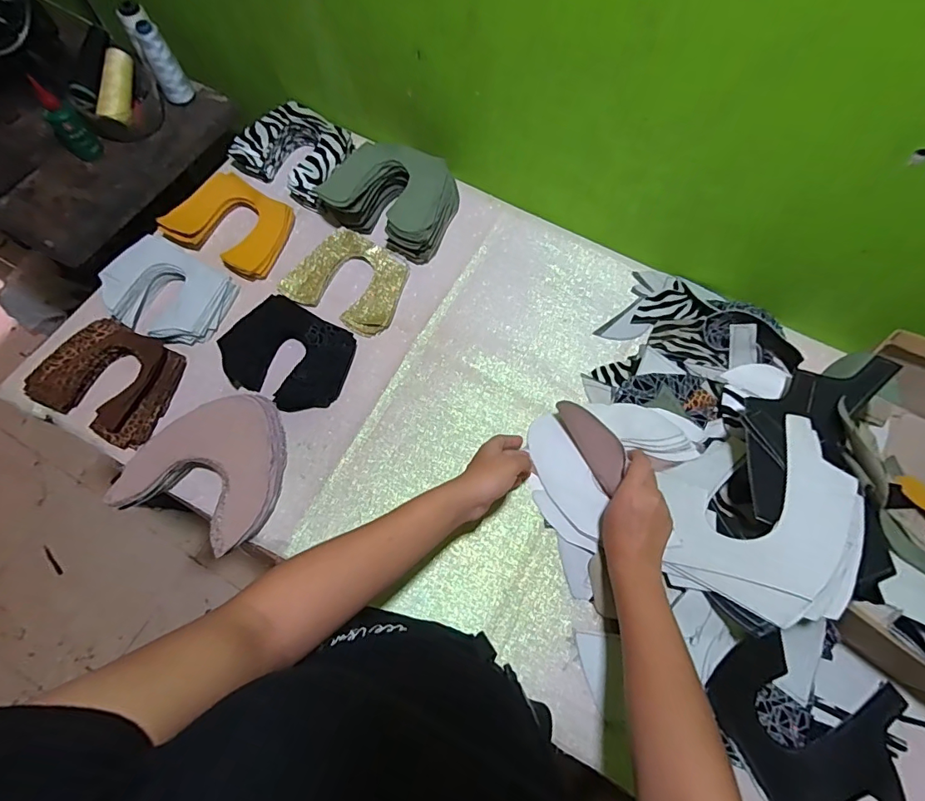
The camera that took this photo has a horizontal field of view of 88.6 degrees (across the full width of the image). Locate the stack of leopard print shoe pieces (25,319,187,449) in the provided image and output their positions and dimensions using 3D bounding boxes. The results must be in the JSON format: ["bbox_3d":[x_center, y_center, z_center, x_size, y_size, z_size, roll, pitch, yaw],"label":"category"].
[{"bbox_3d":[-0.446,-0.028,0.605,0.162,0.029,0.130,25,70,9],"label":"stack of leopard print shoe pieces"}]

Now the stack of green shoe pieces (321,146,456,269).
[{"bbox_3d":[-0.104,-0.297,0.689,0.175,0.067,0.151,20,70,7],"label":"stack of green shoe pieces"}]

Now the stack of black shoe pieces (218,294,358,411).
[{"bbox_3d":[-0.228,-0.060,0.622,0.162,0.032,0.129,27,70,10],"label":"stack of black shoe pieces"}]

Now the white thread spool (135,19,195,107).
[{"bbox_3d":[-0.476,-0.534,0.756,0.042,0.113,0.037,-31,73,-12],"label":"white thread spool"}]

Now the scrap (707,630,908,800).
[{"bbox_3d":[0.347,0.328,0.474,0.185,0.024,0.152,9,68,3],"label":"scrap"}]

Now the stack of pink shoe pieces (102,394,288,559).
[{"bbox_3d":[-0.288,0.074,0.564,0.162,0.040,0.176,22,70,8],"label":"stack of pink shoe pieces"}]

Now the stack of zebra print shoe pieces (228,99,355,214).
[{"bbox_3d":[-0.249,-0.381,0.723,0.163,0.040,0.136,30,71,11],"label":"stack of zebra print shoe pieces"}]

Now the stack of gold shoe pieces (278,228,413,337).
[{"bbox_3d":[-0.157,-0.172,0.672,0.151,0.019,0.137,23,70,9],"label":"stack of gold shoe pieces"}]

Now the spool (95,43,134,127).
[{"bbox_3d":[-0.534,-0.487,0.733,0.032,0.036,0.113,8,90,3],"label":"spool"}]

